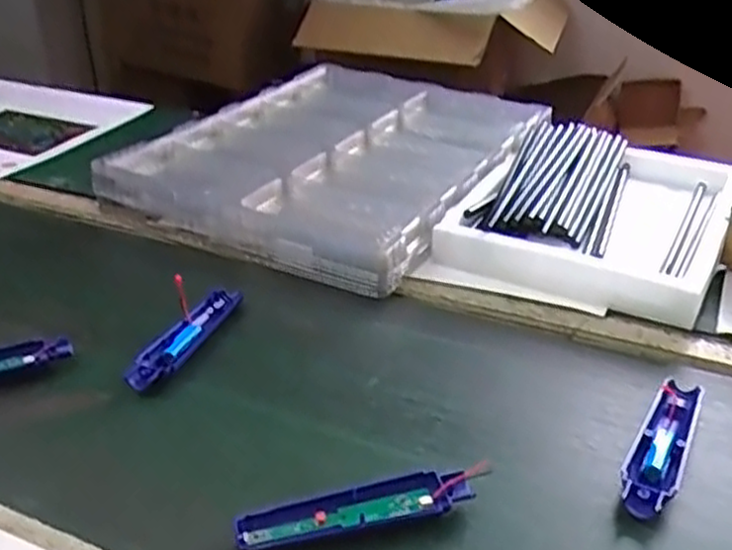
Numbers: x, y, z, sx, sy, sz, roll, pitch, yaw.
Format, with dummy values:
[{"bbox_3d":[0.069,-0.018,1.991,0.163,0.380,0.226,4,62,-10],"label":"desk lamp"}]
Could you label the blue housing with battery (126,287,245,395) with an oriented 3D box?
[{"bbox_3d":[-0.170,0.058,0.731,0.027,0.023,0.162,12,32,19],"label":"blue housing with battery"}]

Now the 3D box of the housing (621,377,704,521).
[{"bbox_3d":[0.236,0.140,0.607,0.039,0.032,0.158,18,35,28],"label":"housing"}]

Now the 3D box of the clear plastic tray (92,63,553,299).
[{"bbox_3d":[-0.022,-0.165,1.098,0.440,0.093,0.590,16,30,30],"label":"clear plastic tray"}]

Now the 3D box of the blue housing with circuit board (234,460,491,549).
[{"bbox_3d":[0.000,0.168,0.547,0.182,0.025,0.034,-7,31,-12],"label":"blue housing with circuit board"}]

